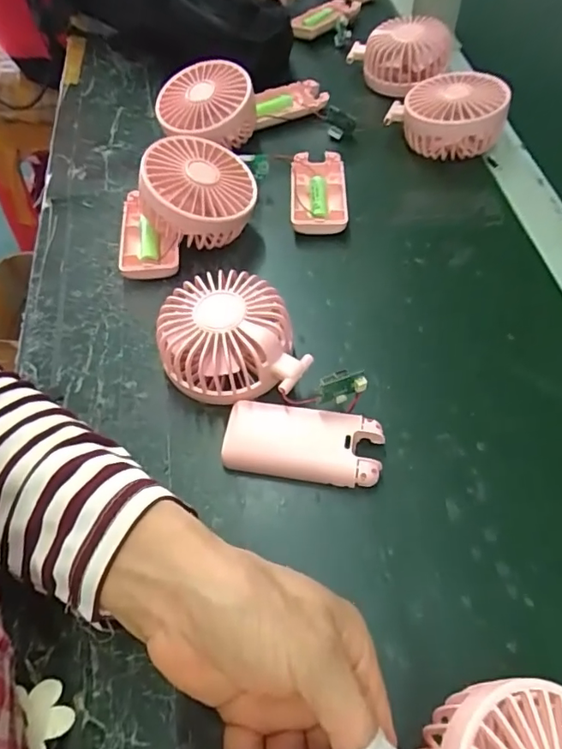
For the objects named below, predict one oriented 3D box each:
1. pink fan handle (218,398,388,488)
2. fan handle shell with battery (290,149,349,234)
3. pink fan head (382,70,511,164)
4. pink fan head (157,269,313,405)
[{"bbox_3d":[0.013,0.041,0.319,0.093,0.018,0.043,8,58,8],"label":"pink fan handle"},{"bbox_3d":[0.032,-0.158,0.449,0.046,0.017,0.089,-1,57,3],"label":"fan handle shell with battery"},{"bbox_3d":[0.154,-0.239,0.480,0.082,0.045,0.092,-24,59,-12],"label":"pink fan head"},{"bbox_3d":[-0.035,-0.021,0.345,0.085,0.046,0.087,-2,57,2],"label":"pink fan head"}]

